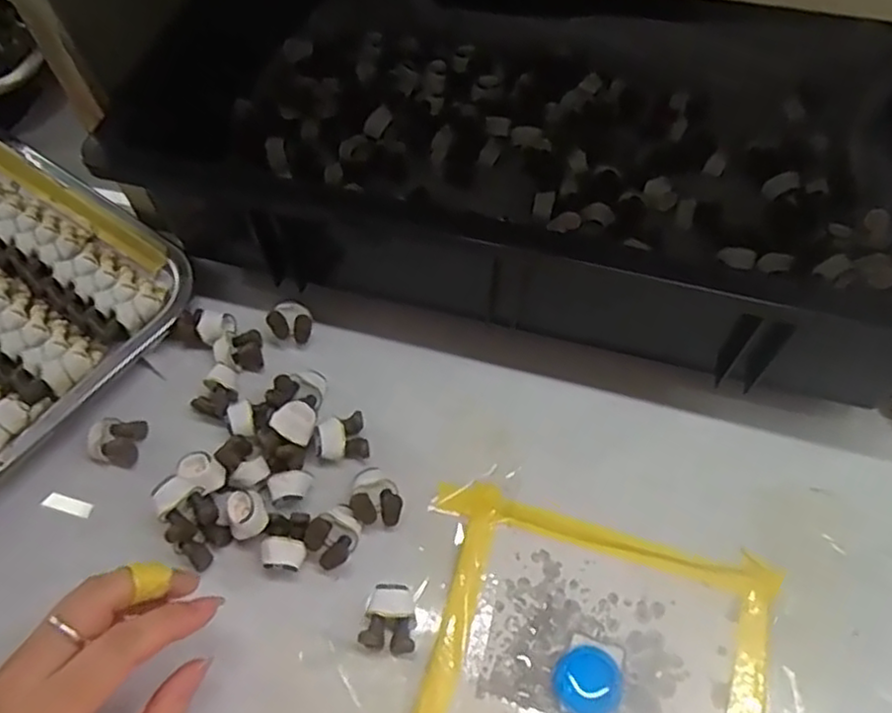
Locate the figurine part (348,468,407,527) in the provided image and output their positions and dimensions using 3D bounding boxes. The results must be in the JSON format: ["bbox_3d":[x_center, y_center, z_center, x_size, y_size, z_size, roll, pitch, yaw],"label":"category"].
[{"bbox_3d":[-0.034,0.071,0.350,0.026,0.017,0.028,-1,60,2],"label":"figurine part"}]

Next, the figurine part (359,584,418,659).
[{"bbox_3d":[-0.025,0.122,0.321,0.024,0.016,0.028,9,60,7],"label":"figurine part"}]

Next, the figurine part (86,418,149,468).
[{"bbox_3d":[-0.177,0.044,0.369,0.022,0.016,0.026,7,60,6],"label":"figurine part"}]

